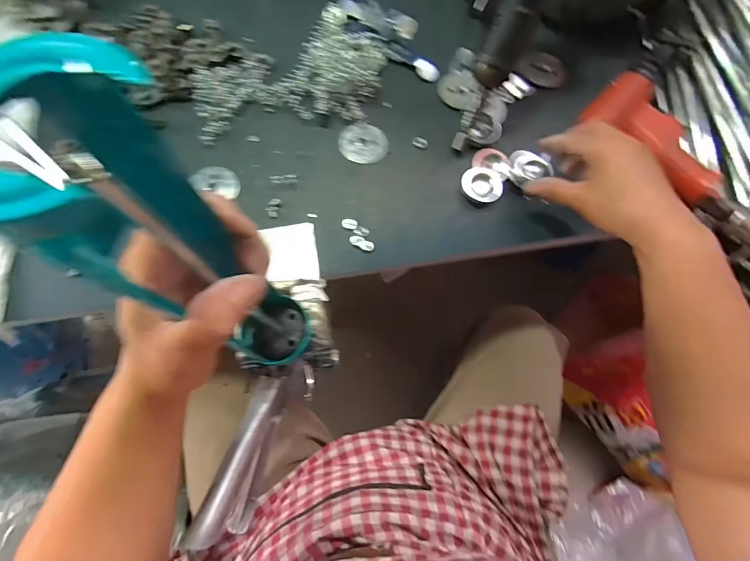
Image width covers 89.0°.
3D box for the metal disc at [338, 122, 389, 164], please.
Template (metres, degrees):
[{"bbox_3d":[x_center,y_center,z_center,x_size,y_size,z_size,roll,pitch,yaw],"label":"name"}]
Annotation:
[{"bbox_3d":[-0.012,-0.147,0.405,0.051,0.004,0.047,0,75,-2],"label":"metal disc"}]

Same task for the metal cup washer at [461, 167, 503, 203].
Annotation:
[{"bbox_3d":[0.109,-0.097,0.387,0.040,0.008,0.038,8,75,0],"label":"metal cup washer"}]

